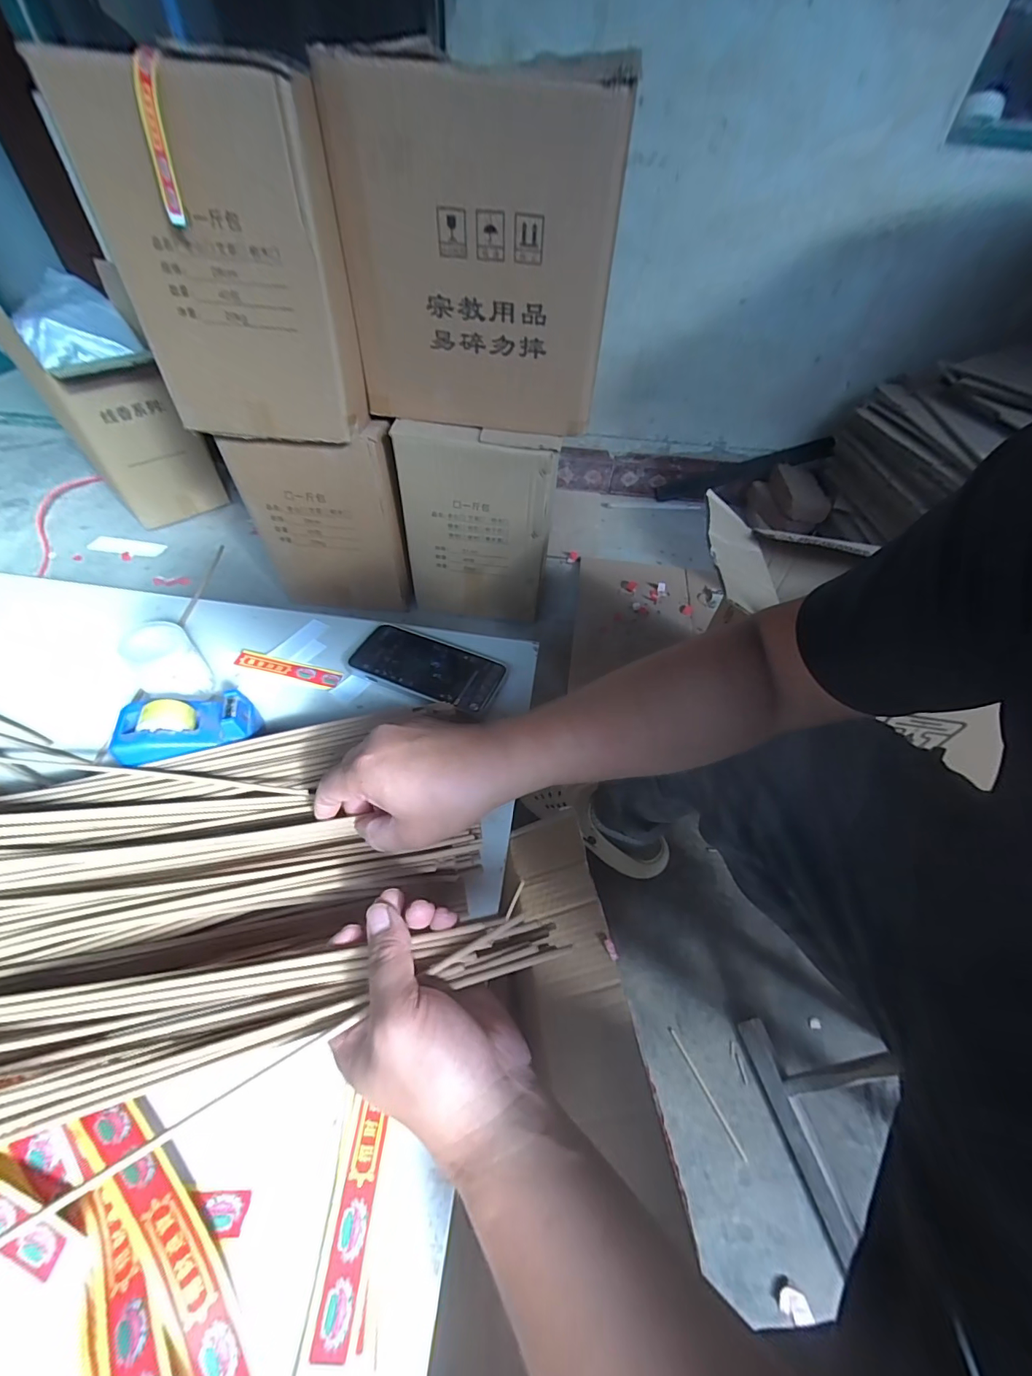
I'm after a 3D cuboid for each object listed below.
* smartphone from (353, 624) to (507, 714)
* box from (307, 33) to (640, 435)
[{"bbox_3d":[-0.092,-0.025,0.503,0.156,0.017,0.081,18,50,12],"label":"smartphone"},{"bbox_3d":[-0.046,-0.699,0.797,0.397,0.433,0.273,13,50,8],"label":"box"}]

